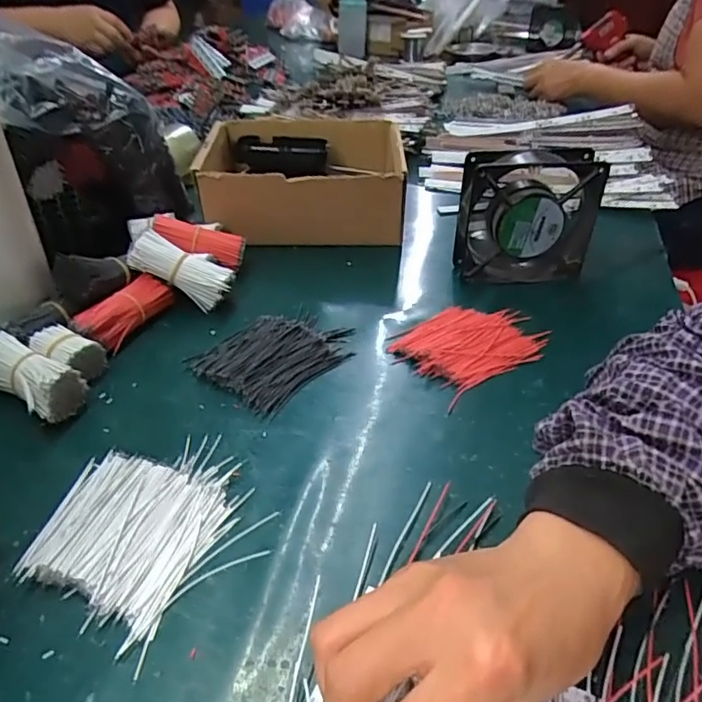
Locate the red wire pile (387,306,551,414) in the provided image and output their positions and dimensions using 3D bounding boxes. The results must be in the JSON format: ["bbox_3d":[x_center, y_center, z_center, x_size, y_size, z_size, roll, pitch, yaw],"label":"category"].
[{"bbox_3d":[0.100,-0.010,0.466,0.122,0.016,0.091,-23,42,-27],"label":"red wire pile"}]

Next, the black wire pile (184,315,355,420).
[{"bbox_3d":[-0.063,0.000,0.457,0.094,0.014,0.114,26,44,31],"label":"black wire pile"}]

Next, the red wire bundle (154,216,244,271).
[{"bbox_3d":[-0.152,-0.112,0.550,0.090,0.025,0.026,19,36,-9],"label":"red wire bundle"}]

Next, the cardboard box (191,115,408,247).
[{"bbox_3d":[-0.054,-0.200,0.650,0.214,0.092,0.186,0,37,0],"label":"cardboard box"}]

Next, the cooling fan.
[{"bbox_3d":[0.167,-0.128,0.525,0.123,0.111,0.050,1,37,1],"label":"cooling fan"}]

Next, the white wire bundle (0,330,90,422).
[{"bbox_3d":[-0.238,0.021,0.406,0.087,0.039,0.038,16,40,21],"label":"white wire bundle"}]

